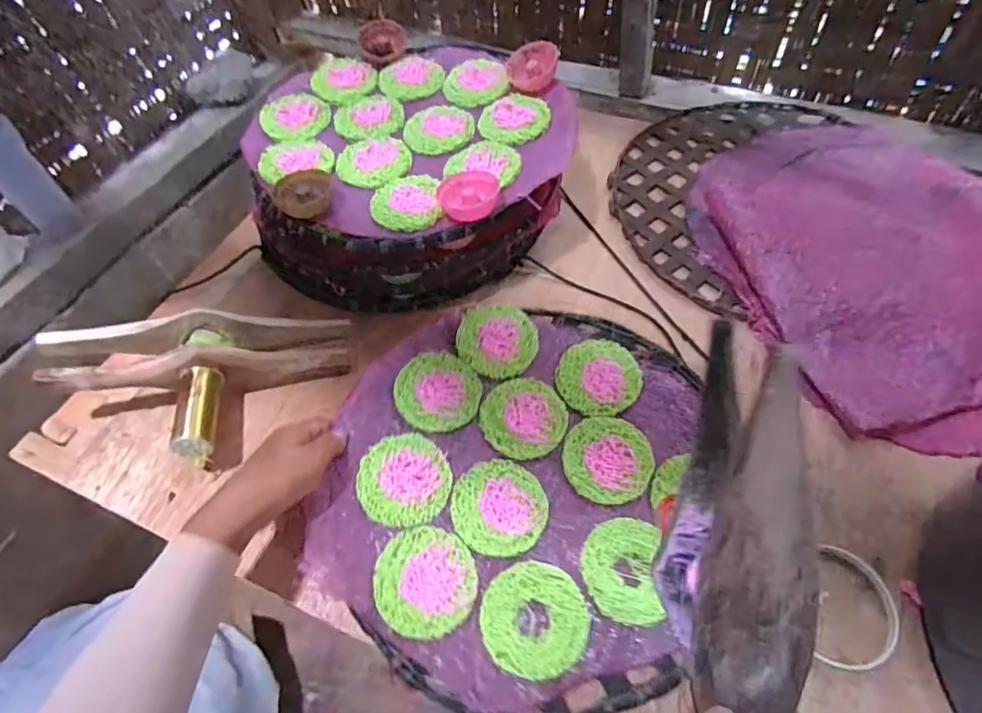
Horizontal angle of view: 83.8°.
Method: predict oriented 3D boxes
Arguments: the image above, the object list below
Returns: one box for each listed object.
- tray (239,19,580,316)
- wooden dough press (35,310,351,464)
[{"bbox_3d":[-0.092,-0.232,0.656,0.354,0.133,0.346,-2,56,3],"label":"tray"},{"bbox_3d":[-0.280,0.023,0.524,0.273,0.067,0.150,-2,55,-12],"label":"wooden dough press"}]

